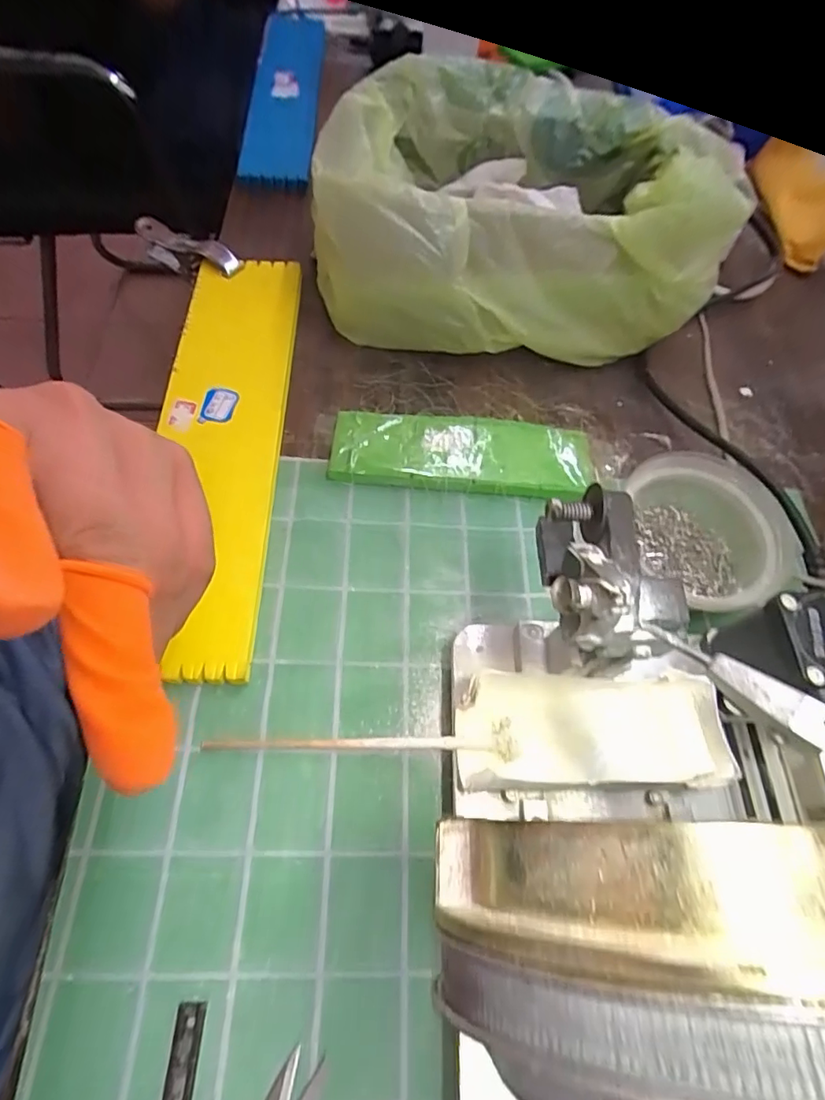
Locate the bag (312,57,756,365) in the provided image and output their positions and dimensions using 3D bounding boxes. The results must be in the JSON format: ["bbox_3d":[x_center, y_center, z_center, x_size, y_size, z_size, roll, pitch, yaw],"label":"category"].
[{"bbox_3d":[0.062,-0.248,0.399,0.265,0.135,0.181,-2,63,-5],"label":"bag"}]

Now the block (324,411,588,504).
[{"bbox_3d":[0.033,-0.067,0.370,0.175,0.014,0.059,5,62,-1],"label":"block"}]

